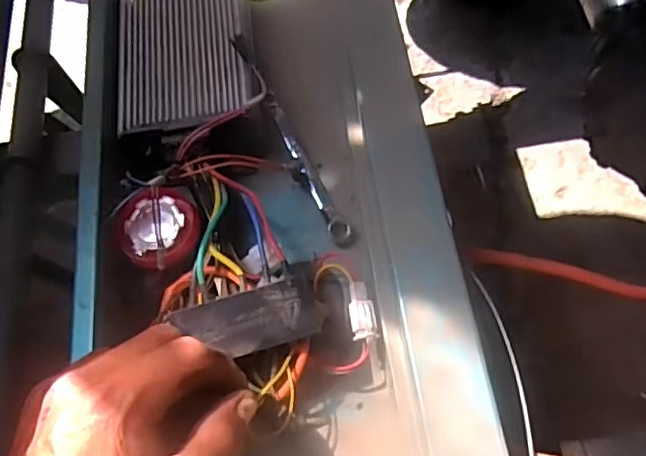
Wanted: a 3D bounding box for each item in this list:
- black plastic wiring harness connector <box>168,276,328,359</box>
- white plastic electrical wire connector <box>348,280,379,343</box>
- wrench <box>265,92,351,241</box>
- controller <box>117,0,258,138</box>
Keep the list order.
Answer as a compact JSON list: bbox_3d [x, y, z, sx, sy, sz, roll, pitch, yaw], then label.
[{"bbox_3d":[-0.041,0.051,0.346,0.081,0.013,0.035,-8,63,-5],"label":"black plastic wiring harness connector"},{"bbox_3d":[0.023,0.049,0.369,0.015,0.005,0.035,-8,63,-2],"label":"white plastic electrical wire connector"},{"bbox_3d":[-0.013,-0.046,0.446,0.015,0.014,0.131,-23,65,-10],"label":"wrench"},{"bbox_3d":[-0.101,-0.133,0.455,0.094,0.043,0.149,-8,63,-3],"label":"controller"}]

